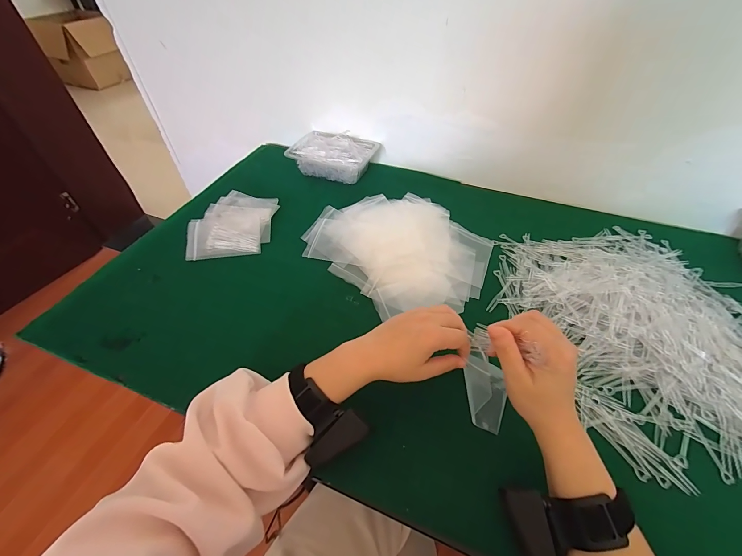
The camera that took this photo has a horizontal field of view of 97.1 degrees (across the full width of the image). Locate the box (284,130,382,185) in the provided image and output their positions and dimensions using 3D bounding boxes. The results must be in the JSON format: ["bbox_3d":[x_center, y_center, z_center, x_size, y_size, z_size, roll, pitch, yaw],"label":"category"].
[{"bbox_3d":[-0.082,-0.271,0.730,0.174,0.060,0.115,17,50,15],"label":"box"}]

